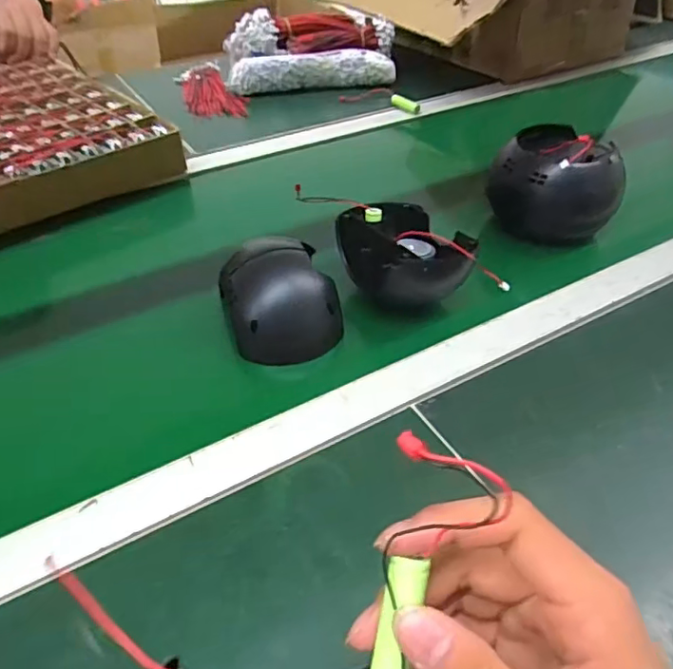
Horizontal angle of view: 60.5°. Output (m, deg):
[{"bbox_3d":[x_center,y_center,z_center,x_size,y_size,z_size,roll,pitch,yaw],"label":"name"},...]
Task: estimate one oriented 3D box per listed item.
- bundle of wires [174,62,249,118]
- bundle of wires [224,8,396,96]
[{"bbox_3d":[-0.203,-0.395,0.926,0.089,0.015,0.192,-13,44,-14],"label":"bundle of wires"},{"bbox_3d":[-0.045,-0.471,0.950,0.273,0.087,0.151,-4,43,-4],"label":"bundle of wires"}]

